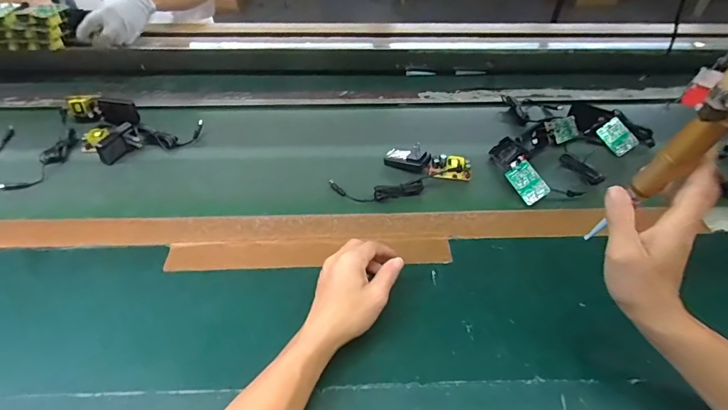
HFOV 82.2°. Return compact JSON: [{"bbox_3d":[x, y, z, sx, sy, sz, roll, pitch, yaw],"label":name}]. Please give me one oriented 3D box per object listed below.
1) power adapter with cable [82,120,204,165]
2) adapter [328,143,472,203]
[{"bbox_3d":[-0.373,-0.122,0.705,0.181,0.039,0.082,-22,49,-24],"label":"power adapter with cable"},{"bbox_3d":[0.058,-0.056,0.643,0.211,0.042,0.101,-15,46,-18],"label":"adapter"}]

